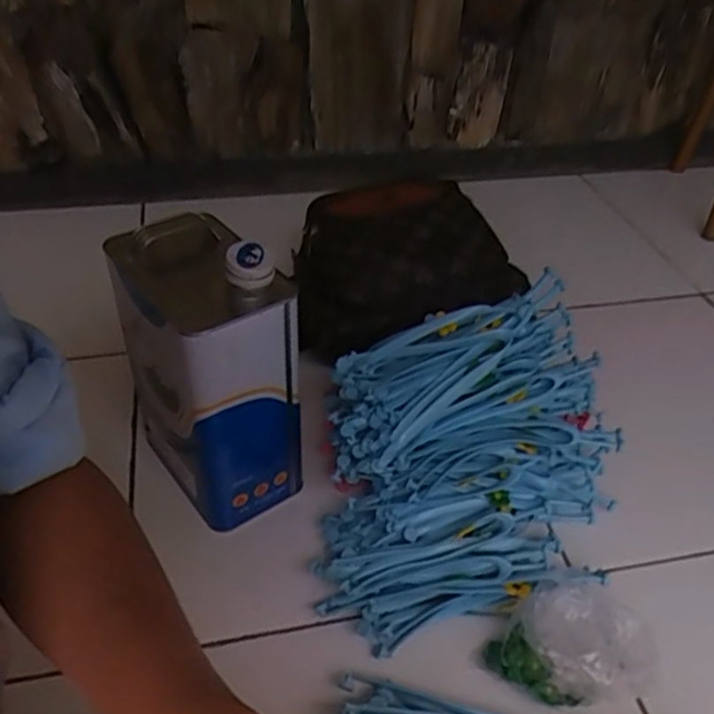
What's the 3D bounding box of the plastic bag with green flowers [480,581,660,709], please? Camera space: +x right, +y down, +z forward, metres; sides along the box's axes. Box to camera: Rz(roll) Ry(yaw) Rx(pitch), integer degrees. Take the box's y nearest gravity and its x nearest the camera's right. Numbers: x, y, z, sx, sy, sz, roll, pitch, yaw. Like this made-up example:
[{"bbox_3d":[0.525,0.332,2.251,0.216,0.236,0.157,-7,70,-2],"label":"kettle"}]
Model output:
[{"bbox_3d":[0.172,0.231,0.544,0.116,0.063,0.100,26,45,25],"label":"plastic bag with green flowers"}]

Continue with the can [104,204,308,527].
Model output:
[{"bbox_3d":[-0.133,0.007,0.625,0.104,0.258,0.157,-26,48,-30],"label":"can"}]

